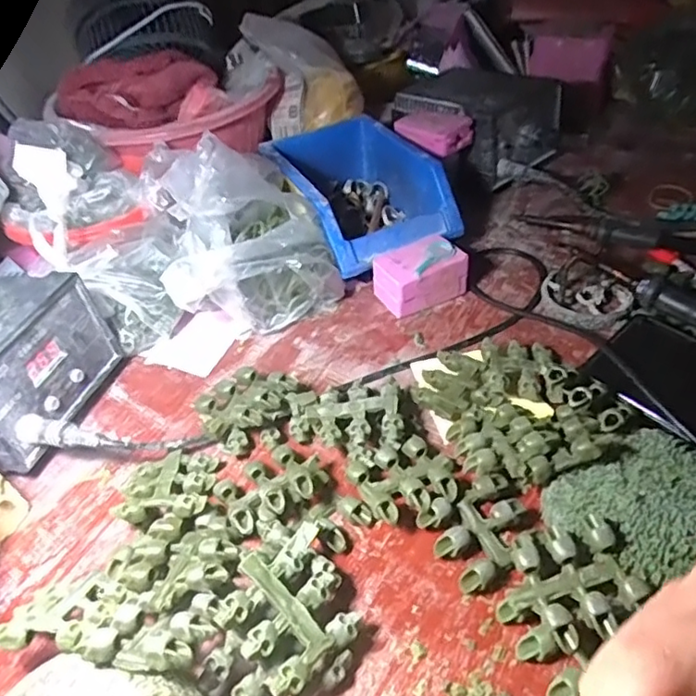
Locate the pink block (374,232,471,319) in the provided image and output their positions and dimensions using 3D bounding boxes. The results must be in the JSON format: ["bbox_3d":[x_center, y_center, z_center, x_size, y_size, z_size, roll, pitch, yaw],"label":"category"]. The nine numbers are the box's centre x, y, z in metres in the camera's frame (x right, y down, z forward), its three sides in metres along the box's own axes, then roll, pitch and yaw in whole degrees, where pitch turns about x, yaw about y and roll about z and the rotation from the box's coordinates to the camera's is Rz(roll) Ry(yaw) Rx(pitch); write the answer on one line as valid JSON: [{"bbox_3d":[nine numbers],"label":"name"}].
[{"bbox_3d":[0.060,-0.061,0.508,0.068,0.043,0.045,-24,44,-18],"label":"pink block"}]

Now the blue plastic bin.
[{"bbox_3d":[0.008,-0.145,0.580,0.130,0.083,0.194,-23,43,-17],"label":"blue plastic bin"}]

